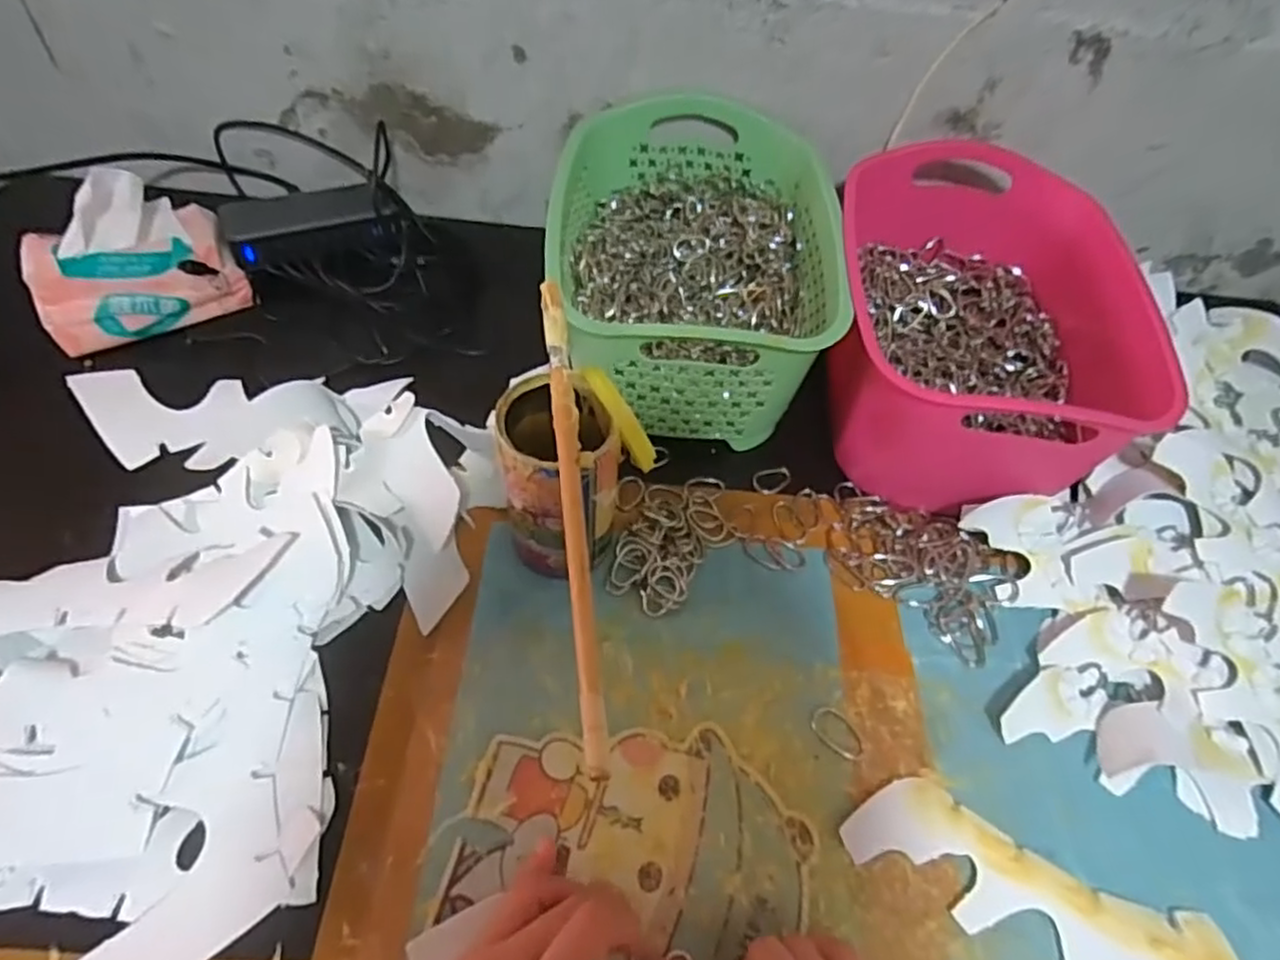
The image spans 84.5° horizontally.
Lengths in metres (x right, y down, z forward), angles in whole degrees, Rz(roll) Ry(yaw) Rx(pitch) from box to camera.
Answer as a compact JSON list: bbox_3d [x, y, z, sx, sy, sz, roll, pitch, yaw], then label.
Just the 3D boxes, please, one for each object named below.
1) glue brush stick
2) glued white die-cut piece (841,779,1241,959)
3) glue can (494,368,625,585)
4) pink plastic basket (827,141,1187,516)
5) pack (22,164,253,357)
[{"bbox_3d":[-0.033,-0.002,0.331,0.013,0.007,0.267,-4,56,-7],"label":"glue brush stick"},{"bbox_3d":[0.216,0.219,0.347,0.221,0.011,0.076,34,62,15],"label":"glued white die-cut piece"},{"bbox_3d":[-0.046,0.004,0.401,0.074,0.123,0.070,2,55,-3],"label":"glue can"},{"bbox_3d":[0.233,-0.114,0.511,0.200,0.121,0.290,8,55,0],"label":"pink plastic basket"},{"bbox_3d":[-0.381,-0.170,0.523,0.131,0.069,0.116,-25,61,-20],"label":"pack"}]

